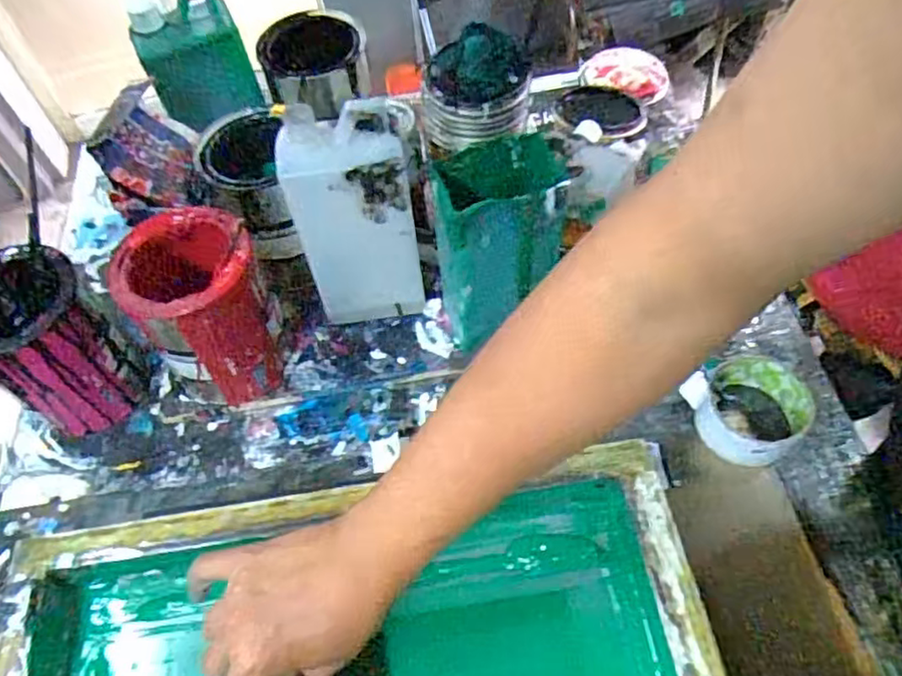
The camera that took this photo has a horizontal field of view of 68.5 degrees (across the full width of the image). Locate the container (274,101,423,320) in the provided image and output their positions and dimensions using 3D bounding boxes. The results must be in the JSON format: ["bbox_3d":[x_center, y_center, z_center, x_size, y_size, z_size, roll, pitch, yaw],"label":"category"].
[{"bbox_3d":[-0.075,-0.099,0.570,0.105,0.210,0.066,-3,56,2],"label":"container"}]

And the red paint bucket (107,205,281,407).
[{"bbox_3d":[-0.206,-0.017,0.577,0.106,0.160,0.105,-2,56,3],"label":"red paint bucket"}]

